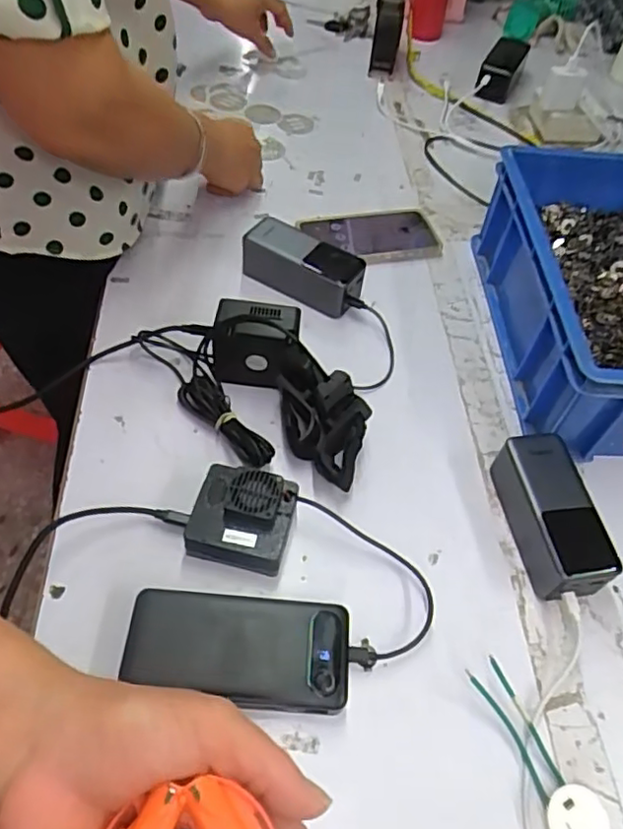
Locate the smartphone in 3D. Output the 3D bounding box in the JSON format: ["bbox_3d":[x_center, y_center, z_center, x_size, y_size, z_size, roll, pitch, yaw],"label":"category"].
[{"bbox_3d":[0.074,-0.217,0.757,0.161,0.010,0.086,-11,58,-20],"label":"smartphone"}]

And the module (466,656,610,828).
[{"bbox_3d":[0.155,0.230,0.423,0.040,0.025,0.122,-17,57,-18],"label":"module"}]

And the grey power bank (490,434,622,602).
[{"bbox_3d":[0.199,0.083,0.520,0.059,0.055,0.134,-6,54,-10],"label":"grey power bank"}]

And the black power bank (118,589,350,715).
[{"bbox_3d":[-0.053,0.169,0.445,0.155,0.031,0.075,7,53,-1],"label":"black power bank"}]

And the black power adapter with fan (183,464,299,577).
[{"bbox_3d":[-0.055,0.083,0.498,0.077,0.046,0.070,13,53,4],"label":"black power adapter with fan"}]

